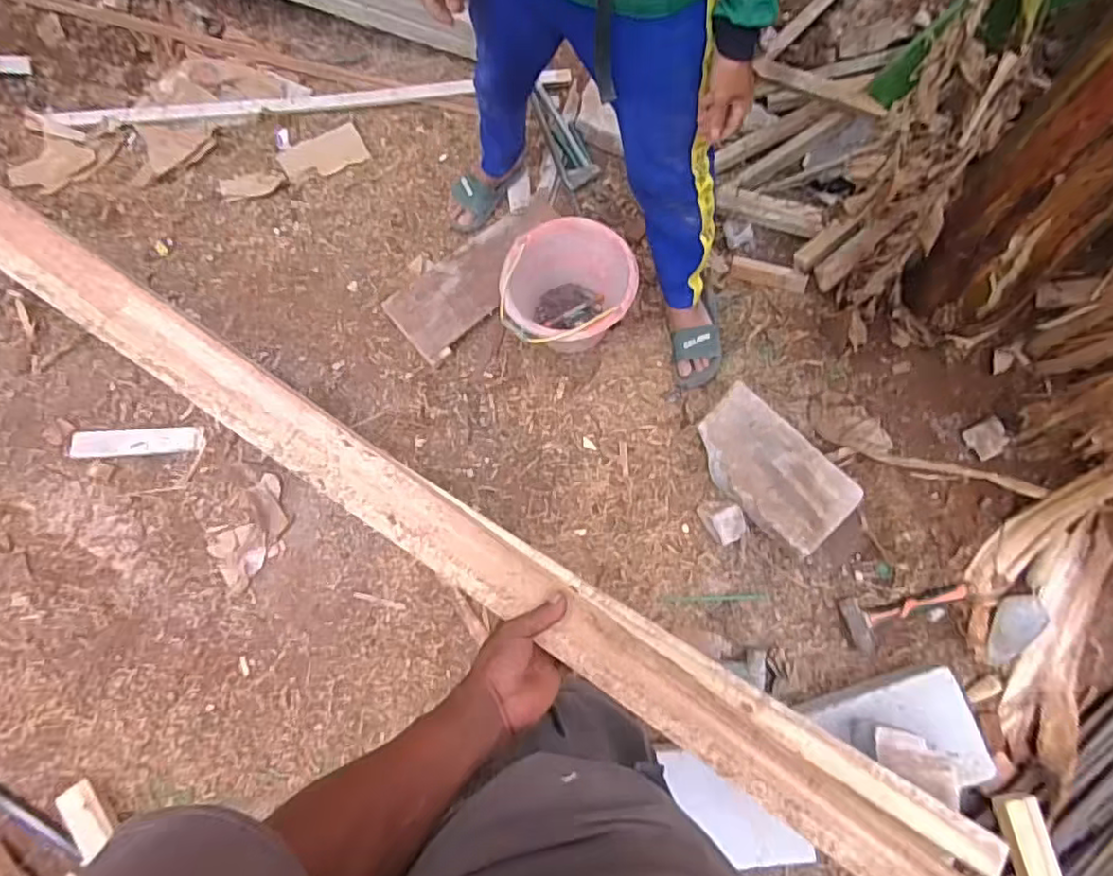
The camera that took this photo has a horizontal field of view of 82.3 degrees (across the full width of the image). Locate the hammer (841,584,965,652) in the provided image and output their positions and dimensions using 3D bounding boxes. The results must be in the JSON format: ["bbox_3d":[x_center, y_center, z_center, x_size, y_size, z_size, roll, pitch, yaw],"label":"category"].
[{"bbox_3d":[0.734,0.359,1.318,0.274,0.032,0.101,-12,73,-2],"label":"hammer"}]

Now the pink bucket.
[{"bbox_3d":[0.029,-0.332,1.510,0.293,0.195,0.277,0,70,1],"label":"pink bucket"}]

